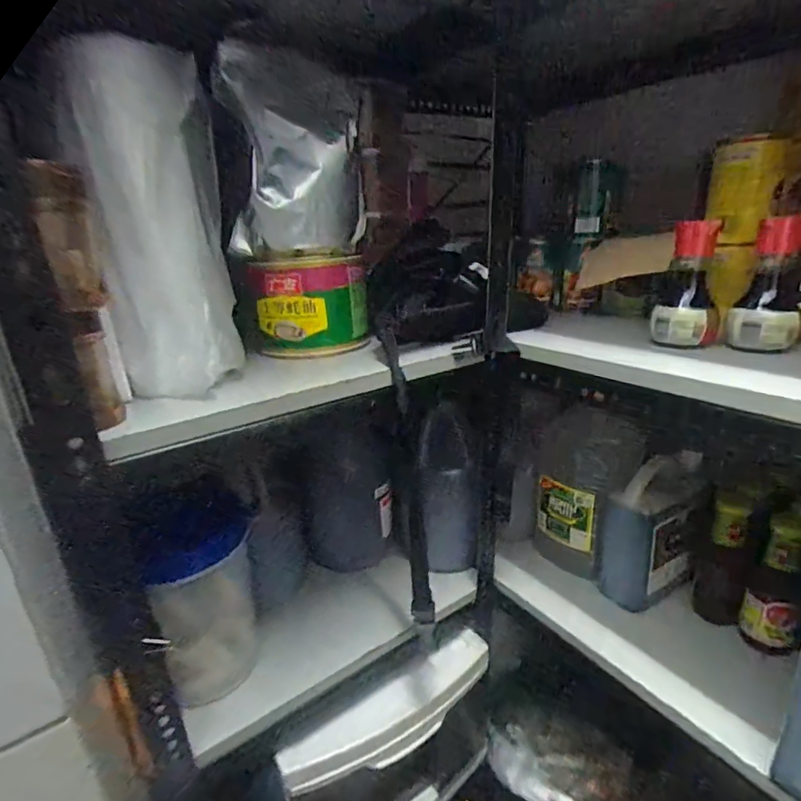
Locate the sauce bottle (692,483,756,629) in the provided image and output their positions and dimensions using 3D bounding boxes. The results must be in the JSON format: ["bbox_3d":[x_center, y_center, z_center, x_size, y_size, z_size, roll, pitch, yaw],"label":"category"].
[{"bbox_3d":[0.443,0.217,0.681,0.058,0.175,0.067,9,23,32],"label":"sauce bottle"}]

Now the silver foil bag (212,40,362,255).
[{"bbox_3d":[-0.121,-0.288,0.574,0.167,0.216,0.055,-13,22,-24],"label":"silver foil bag"}]

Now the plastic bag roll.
[{"bbox_3d":[-0.223,-0.151,0.468,0.113,0.296,0.083,-10,20,-15],"label":"plastic bag roll"}]

